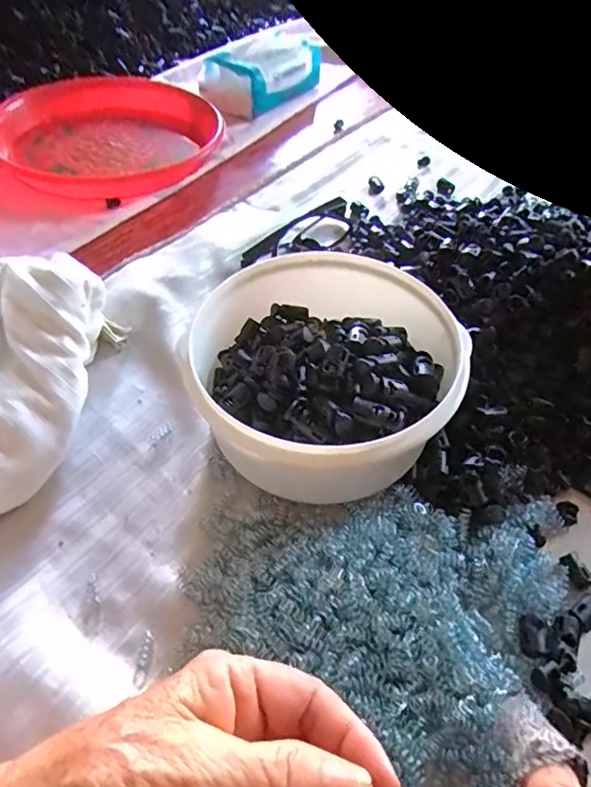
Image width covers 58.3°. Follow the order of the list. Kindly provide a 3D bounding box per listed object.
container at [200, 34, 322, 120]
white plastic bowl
[{"bbox_3d":[-0.043,-0.417,0.690,0.080,0.062,0.159,31,56,22],"label":"container"},{"bbox_3d":[0.019,-0.013,0.343,0.162,0.087,0.184,15,50,8],"label":"white plastic bowl"}]

